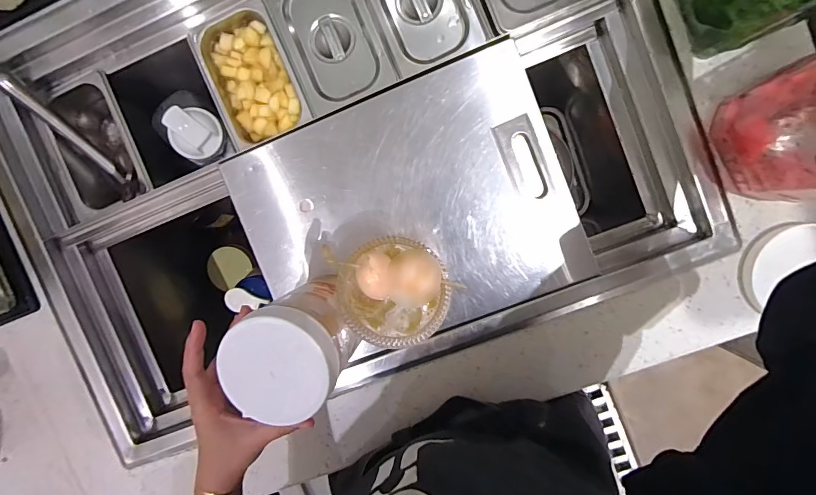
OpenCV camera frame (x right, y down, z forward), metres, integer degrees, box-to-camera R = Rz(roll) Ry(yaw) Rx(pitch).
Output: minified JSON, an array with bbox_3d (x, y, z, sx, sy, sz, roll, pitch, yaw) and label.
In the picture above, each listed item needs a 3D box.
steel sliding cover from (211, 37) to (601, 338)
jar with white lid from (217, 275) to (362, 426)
[{"bbox_3d":[-0.003,-0.034,0.461,0.347,0.016,0.265,-21,93,6],"label":"steel sliding cover"},{"bbox_3d":[-0.097,0.087,0.358,0.093,0.093,0.085,0,95,5],"label":"jar with white lid"}]

